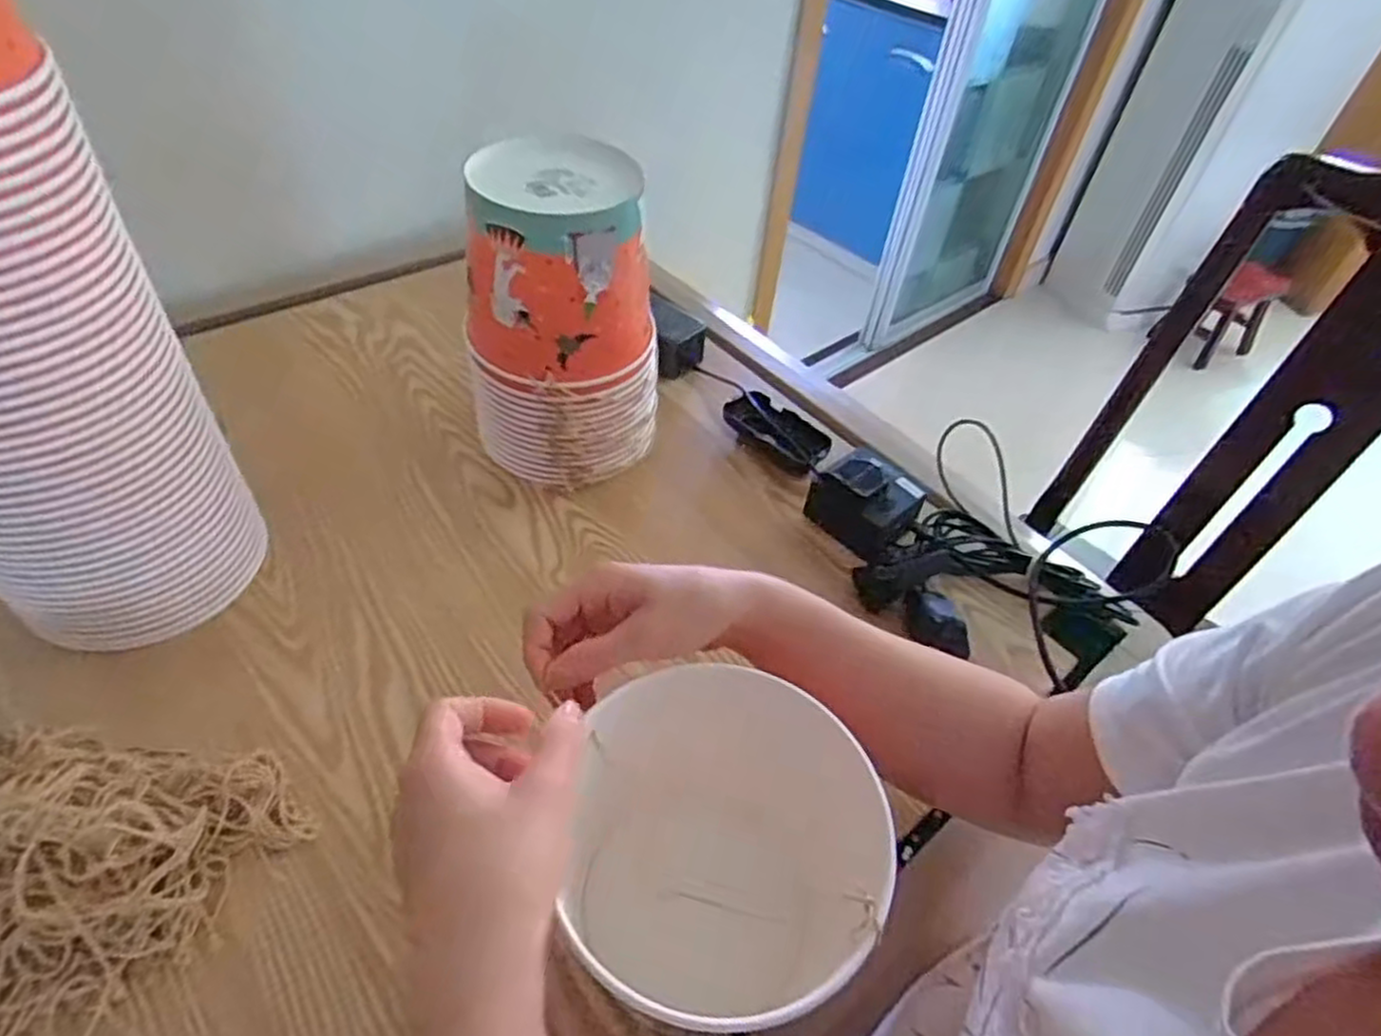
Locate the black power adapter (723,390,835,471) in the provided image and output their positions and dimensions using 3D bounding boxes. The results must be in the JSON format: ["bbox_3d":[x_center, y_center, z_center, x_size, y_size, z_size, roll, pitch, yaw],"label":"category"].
[{"bbox_3d":[0.083,-0.082,0.720,0.107,0.038,0.049,29,49,20],"label":"black power adapter"}]

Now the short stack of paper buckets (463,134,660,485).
[{"bbox_3d":[-0.101,-0.157,0.625,0.148,0.244,0.142,5,45,-3],"label":"short stack of paper buckets"}]

